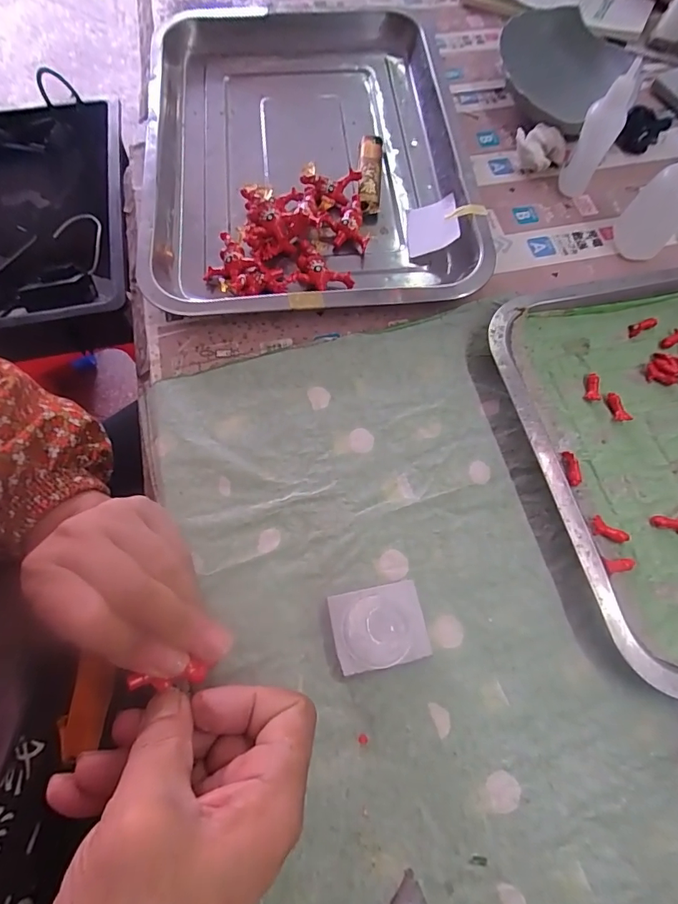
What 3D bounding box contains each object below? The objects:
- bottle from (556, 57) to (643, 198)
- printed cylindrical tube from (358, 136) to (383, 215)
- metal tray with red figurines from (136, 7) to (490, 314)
[{"bbox_3d":[0.203,-0.250,0.357,0.024,0.091,0.023,-17,68,-7],"label":"bottle"},{"bbox_3d":[0.026,-0.233,0.387,0.019,0.017,0.090,3,67,1],"label":"printed cylindrical tube"},{"bbox_3d":[-0.033,-0.262,0.391,0.254,0.034,0.352,-6,67,-3],"label":"metal tray with red figurines"}]

